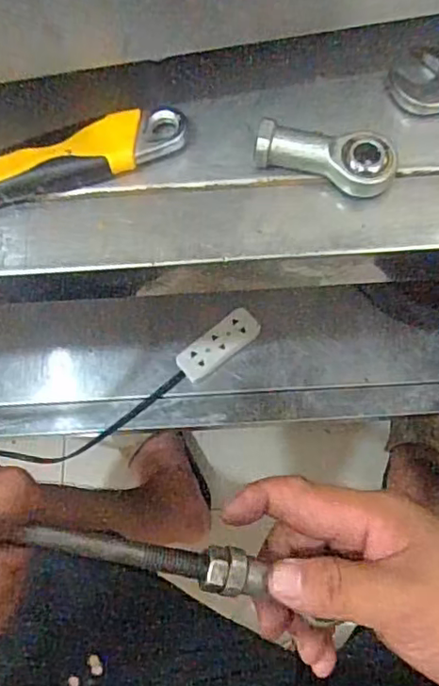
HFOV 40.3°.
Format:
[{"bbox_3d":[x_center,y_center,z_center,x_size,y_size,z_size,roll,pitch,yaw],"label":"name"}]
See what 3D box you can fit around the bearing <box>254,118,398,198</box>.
[{"bbox_3d":[0.049,-0.086,0.276,0.063,0.015,0.024,11,74,5],"label":"bearing"}]

